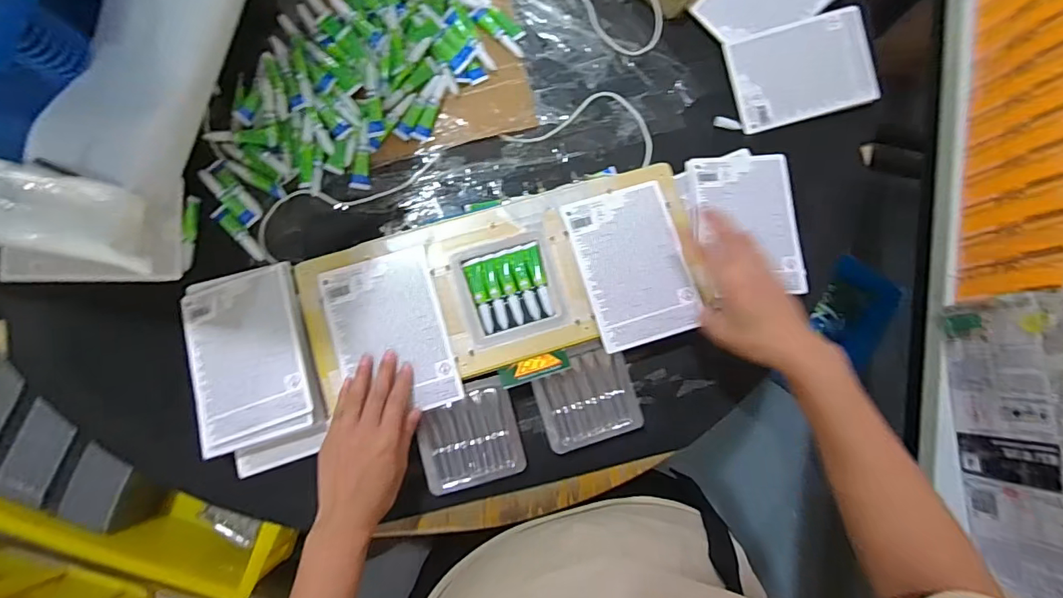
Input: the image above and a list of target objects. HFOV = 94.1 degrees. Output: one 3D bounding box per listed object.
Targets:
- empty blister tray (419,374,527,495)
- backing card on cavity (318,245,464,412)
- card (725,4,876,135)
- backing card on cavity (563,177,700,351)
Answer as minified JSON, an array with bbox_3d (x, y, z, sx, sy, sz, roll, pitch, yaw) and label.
[{"bbox_3d":[-0.067,0.146,0.530,0.104,0.018,0.104,-15,82,-5],"label":"empty blister tray"},{"bbox_3d":[-0.148,0.037,0.520,0.115,0.005,0.165,-16,83,-5],"label":"backing card on cavity"},{"bbox_3d":[0.332,-0.279,0.609,0.169,0.009,0.114,-16,98,1],"label":"card"},{"bbox_3d":[0.111,-0.037,0.541,0.113,0.008,0.169,-16,83,-5],"label":"backing card on cavity"}]

